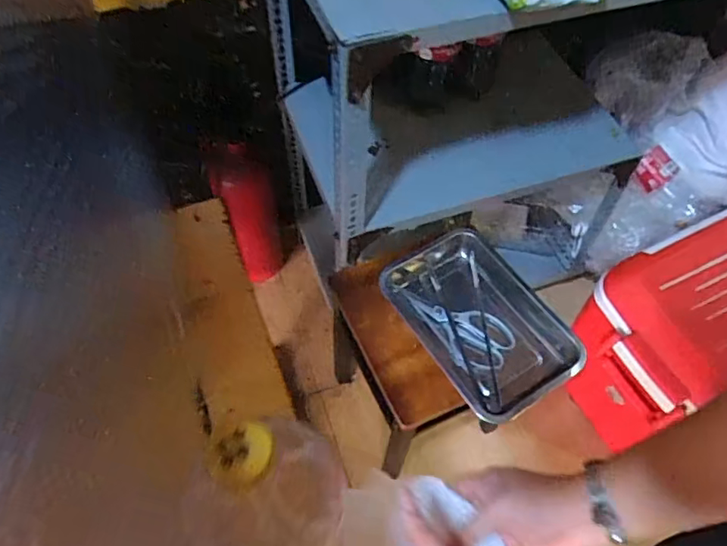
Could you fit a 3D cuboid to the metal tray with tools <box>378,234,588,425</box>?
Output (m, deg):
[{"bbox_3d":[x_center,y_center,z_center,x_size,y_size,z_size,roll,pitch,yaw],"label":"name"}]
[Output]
[{"bbox_3d":[0.189,0.075,0.912,0.207,0.033,0.313,-29,63,-19],"label":"metal tray with tools"}]

